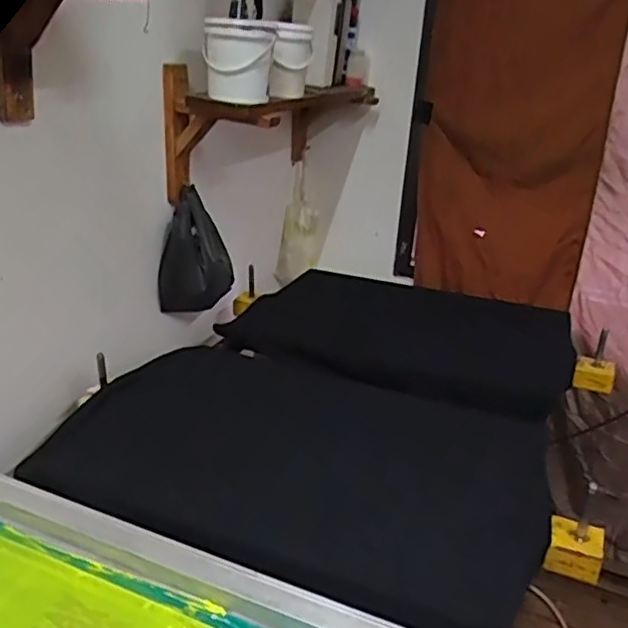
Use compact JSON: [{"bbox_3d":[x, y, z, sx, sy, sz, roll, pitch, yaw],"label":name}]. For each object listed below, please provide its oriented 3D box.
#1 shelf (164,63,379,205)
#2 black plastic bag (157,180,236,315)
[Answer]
[{"bbox_3d":[-0.066,-0.399,1.394,0.260,0.223,0.599,18,27,25],"label":"shelf"},{"bbox_3d":[-0.236,-0.108,1.302,0.150,0.243,0.068,0,25,-12],"label":"black plastic bag"}]

